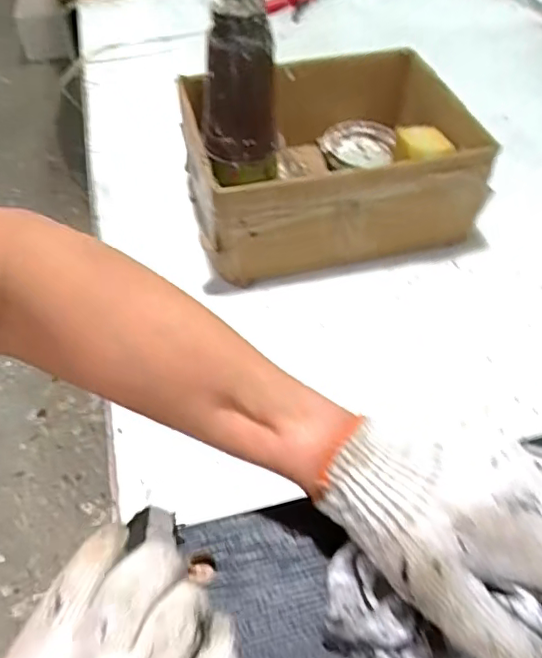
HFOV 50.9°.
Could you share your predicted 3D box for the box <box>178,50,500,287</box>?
[{"bbox_3d":[0.065,-0.207,0.690,0.323,0.130,0.256,-10,50,-8],"label":"box"}]

